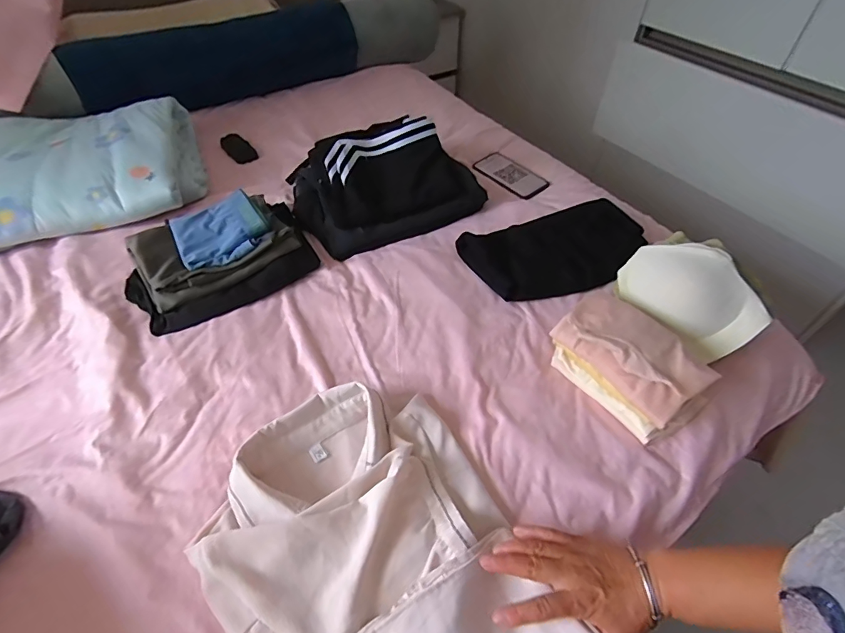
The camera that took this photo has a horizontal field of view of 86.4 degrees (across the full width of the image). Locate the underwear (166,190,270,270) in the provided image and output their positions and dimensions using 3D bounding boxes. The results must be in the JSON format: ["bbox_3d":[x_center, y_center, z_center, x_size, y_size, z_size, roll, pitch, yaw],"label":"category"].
[{"bbox_3d":[-0.333,-0.145,0.741,0.143,0.033,0.136,-25,55,-20],"label":"underwear"}]

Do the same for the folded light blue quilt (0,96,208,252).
[{"bbox_3d":[-0.725,-0.284,0.875,0.530,0.103,0.352,-17,53,-14],"label":"folded light blue quilt"}]

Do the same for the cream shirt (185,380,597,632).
[{"bbox_3d":[-0.038,0.262,0.448,0.285,0.049,0.431,-26,55,-21],"label":"cream shirt"}]

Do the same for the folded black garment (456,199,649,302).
[{"bbox_3d":[0.228,-0.112,0.769,0.300,0.045,0.165,-13,52,-11],"label":"folded black garment"}]

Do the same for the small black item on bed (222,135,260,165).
[{"bbox_3d":[-0.428,-0.390,1.042,0.122,0.008,0.054,40,76,23],"label":"small black item on bed"}]

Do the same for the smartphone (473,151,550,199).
[{"bbox_3d":[0.185,-0.302,0.956,0.081,0.014,0.168,-30,57,-23],"label":"smartphone"}]

